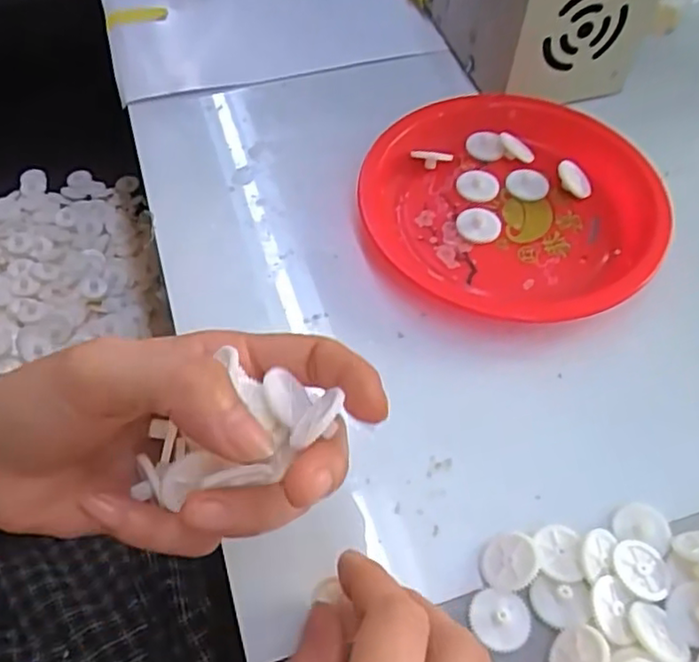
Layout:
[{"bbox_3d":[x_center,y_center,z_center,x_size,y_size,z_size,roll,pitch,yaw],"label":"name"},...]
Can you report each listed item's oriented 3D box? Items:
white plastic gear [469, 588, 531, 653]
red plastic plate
[{"bbox_3d":[0.054,0.103,0.235,0.021,0.004,0.020,0,56,0],"label":"white plastic gear"},{"bbox_3d":[0.082,-0.065,0.337,0.134,0.025,0.143,0,56,0],"label":"red plastic plate"}]

